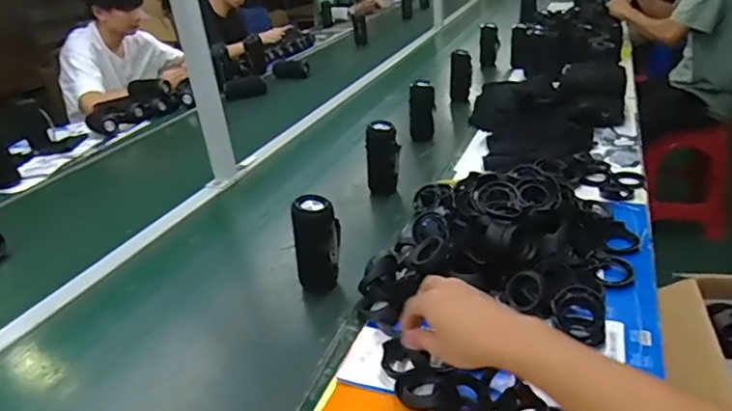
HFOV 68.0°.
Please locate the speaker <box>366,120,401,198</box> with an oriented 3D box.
[{"bbox_3d":[0.040,-0.098,1.161,0.065,0.153,0.066,-18,29,-23],"label":"speaker"}]

